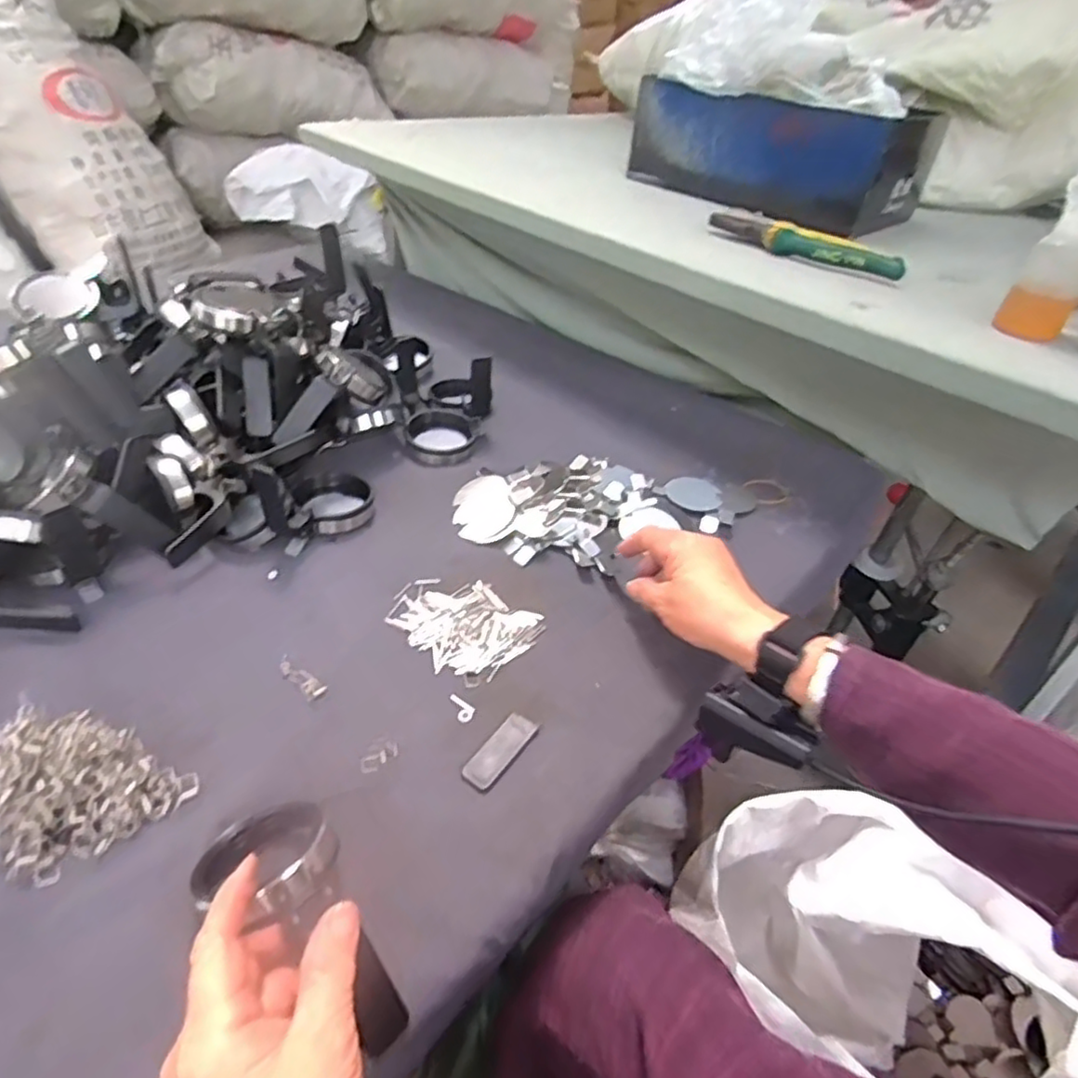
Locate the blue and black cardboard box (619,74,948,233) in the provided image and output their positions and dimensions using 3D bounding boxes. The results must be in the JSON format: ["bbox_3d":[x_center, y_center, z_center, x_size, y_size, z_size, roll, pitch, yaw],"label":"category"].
[{"bbox_3d":[0.296,-0.490,0.848,0.332,0.117,0.179,34,46,30],"label":"blue and black cardboard box"}]

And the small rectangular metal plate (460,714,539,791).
[{"bbox_3d":[-0.025,0.137,0.440,0.021,0.004,0.058,27,43,24],"label":"small rectangular metal plate"}]

